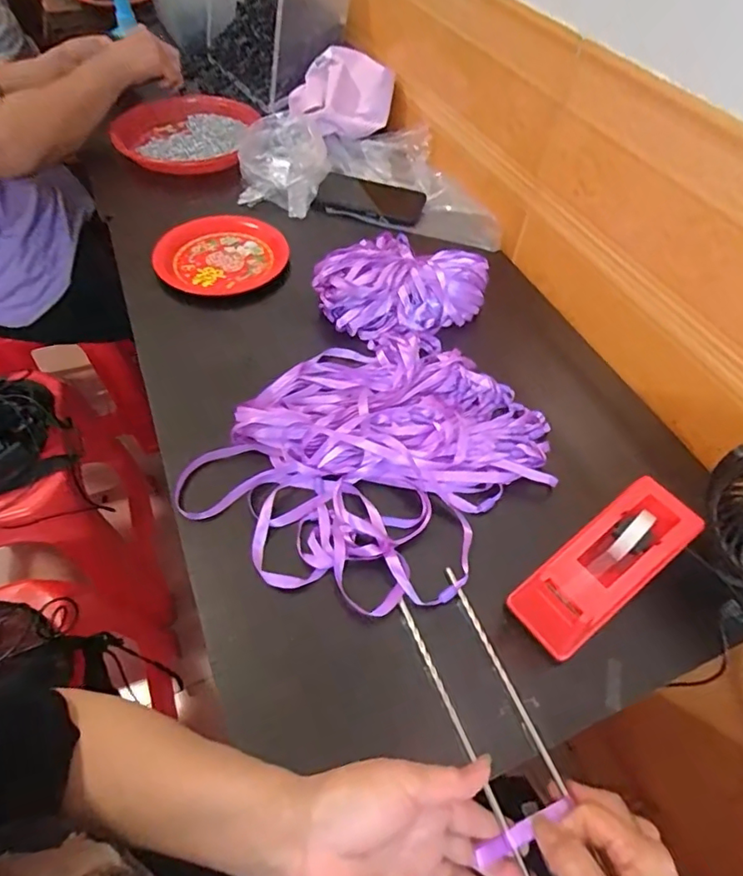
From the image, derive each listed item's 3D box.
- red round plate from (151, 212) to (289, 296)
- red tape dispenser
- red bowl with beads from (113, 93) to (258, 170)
[{"bbox_3d":[-0.191,-0.252,0.709,0.160,0.038,0.165,1,52,-2],"label":"red round plate"},{"bbox_3d":[0.184,0.101,0.420,0.156,0.073,0.062,-29,59,-23],"label":"red tape dispenser"},{"bbox_3d":[-0.318,-0.526,0.913,0.225,0.049,0.214,1,52,-2],"label":"red bowl with beads"}]

